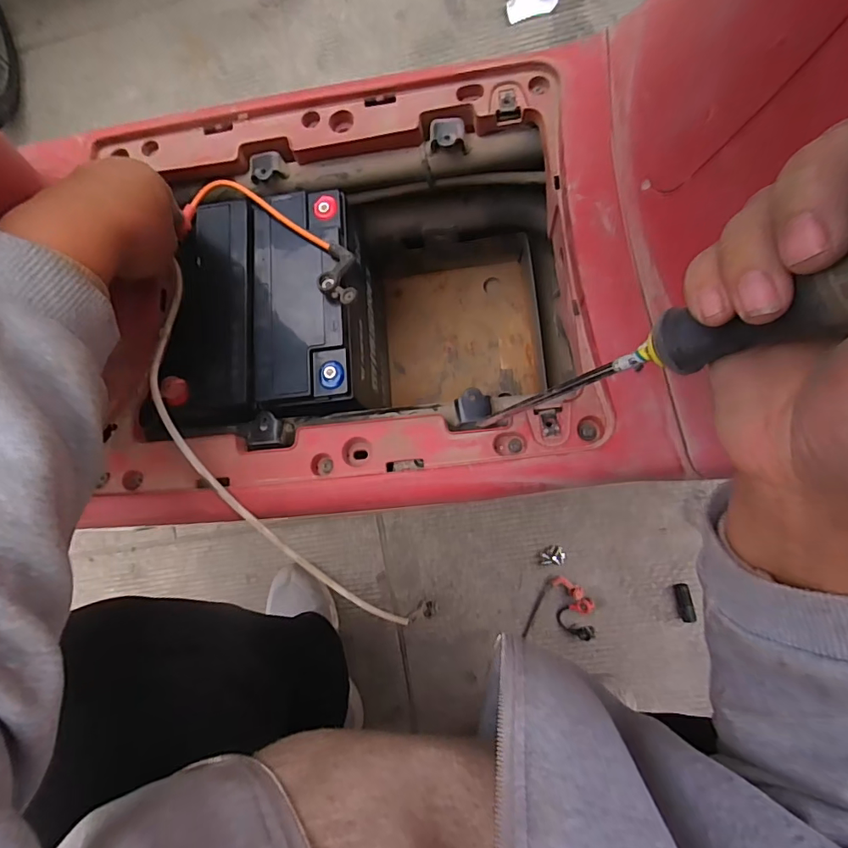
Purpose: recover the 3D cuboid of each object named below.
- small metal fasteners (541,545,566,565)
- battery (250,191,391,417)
[{"bbox_3d":[0.170,0.173,0.629,0.030,0.008,0.025,-4,90,8],"label":"small metal fasteners"},{"bbox_3d":[-0.085,-0.098,0.447,0.078,0.183,0.180,-6,89,8],"label":"battery"}]

